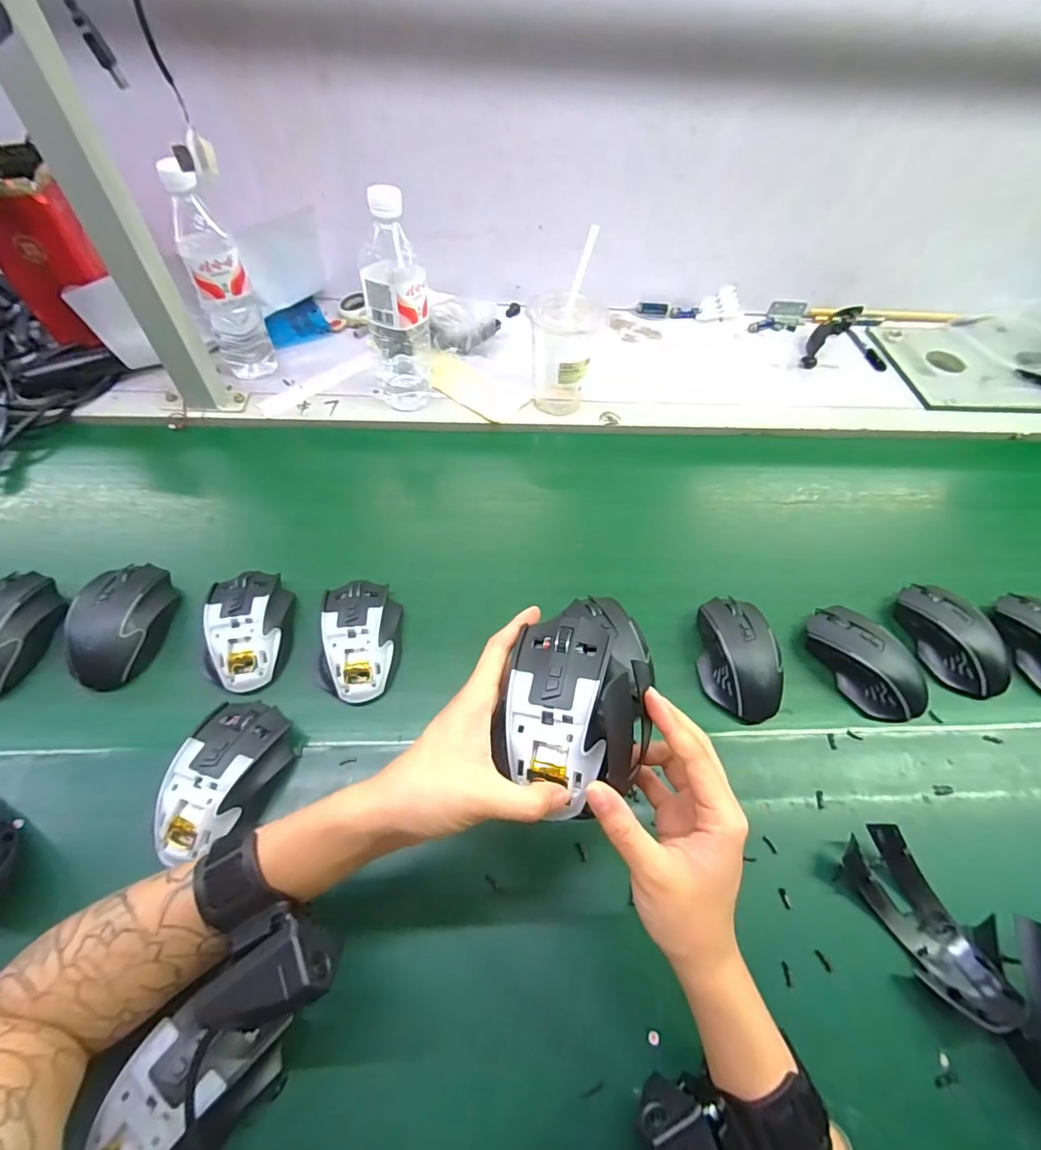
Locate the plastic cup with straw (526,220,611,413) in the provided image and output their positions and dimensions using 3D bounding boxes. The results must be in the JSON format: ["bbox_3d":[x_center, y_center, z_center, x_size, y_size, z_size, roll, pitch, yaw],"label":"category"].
[{"bbox_3d":[0.055,-0.287,0.629,0.086,0.186,0.081,9,56,2],"label":"plastic cup with straw"}]

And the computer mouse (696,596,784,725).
[{"bbox_3d":[0.202,0.071,0.478,0.080,0.032,0.113,9,56,2],"label":"computer mouse"}]

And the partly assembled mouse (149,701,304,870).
[{"bbox_3d":[-0.217,0.150,0.382,0.066,0.038,0.112,12,56,4],"label":"partly assembled mouse"}]

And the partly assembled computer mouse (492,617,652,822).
[{"bbox_3d":[0.034,0.076,0.300,0.085,0.047,0.107,12,57,7],"label":"partly assembled computer mouse"}]

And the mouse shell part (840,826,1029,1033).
[{"bbox_3d":[0.287,0.245,0.362,0.048,0.030,0.127,-19,60,-16],"label":"mouse shell part"}]

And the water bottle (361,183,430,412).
[{"bbox_3d":[-0.143,-0.301,0.597,0.076,0.224,0.058,-7,57,-9],"label":"water bottle"}]

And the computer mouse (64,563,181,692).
[{"bbox_3d":[-0.355,0.039,0.457,0.068,0.037,0.118,4,56,-1],"label":"computer mouse"}]

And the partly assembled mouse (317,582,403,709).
[{"bbox_3d":[-0.142,0.058,0.470,0.065,0.049,0.111,-5,57,-7],"label":"partly assembled mouse"}]

